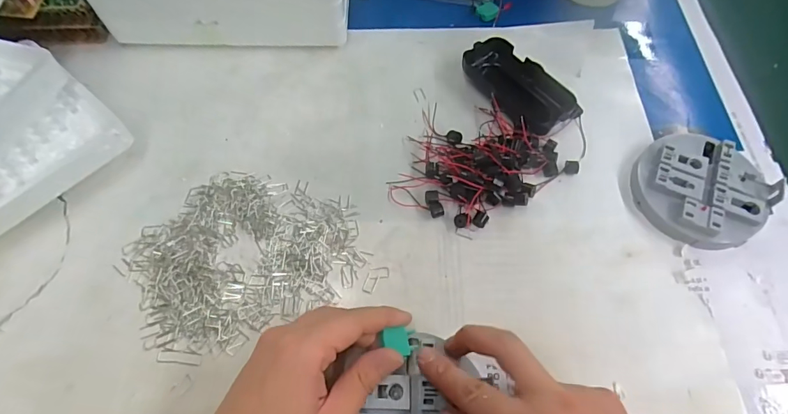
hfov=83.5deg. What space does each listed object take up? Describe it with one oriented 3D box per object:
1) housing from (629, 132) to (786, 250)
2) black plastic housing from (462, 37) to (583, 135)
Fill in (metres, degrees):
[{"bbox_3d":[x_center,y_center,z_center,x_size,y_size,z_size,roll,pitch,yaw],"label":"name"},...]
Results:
[{"bbox_3d":[0.257,-0.015,0.371,0.098,0.024,0.100,0,63,0],"label":"housing"},{"bbox_3d":[0.118,-0.116,0.419,0.051,0.025,0.110,-38,70,-18],"label":"black plastic housing"}]

